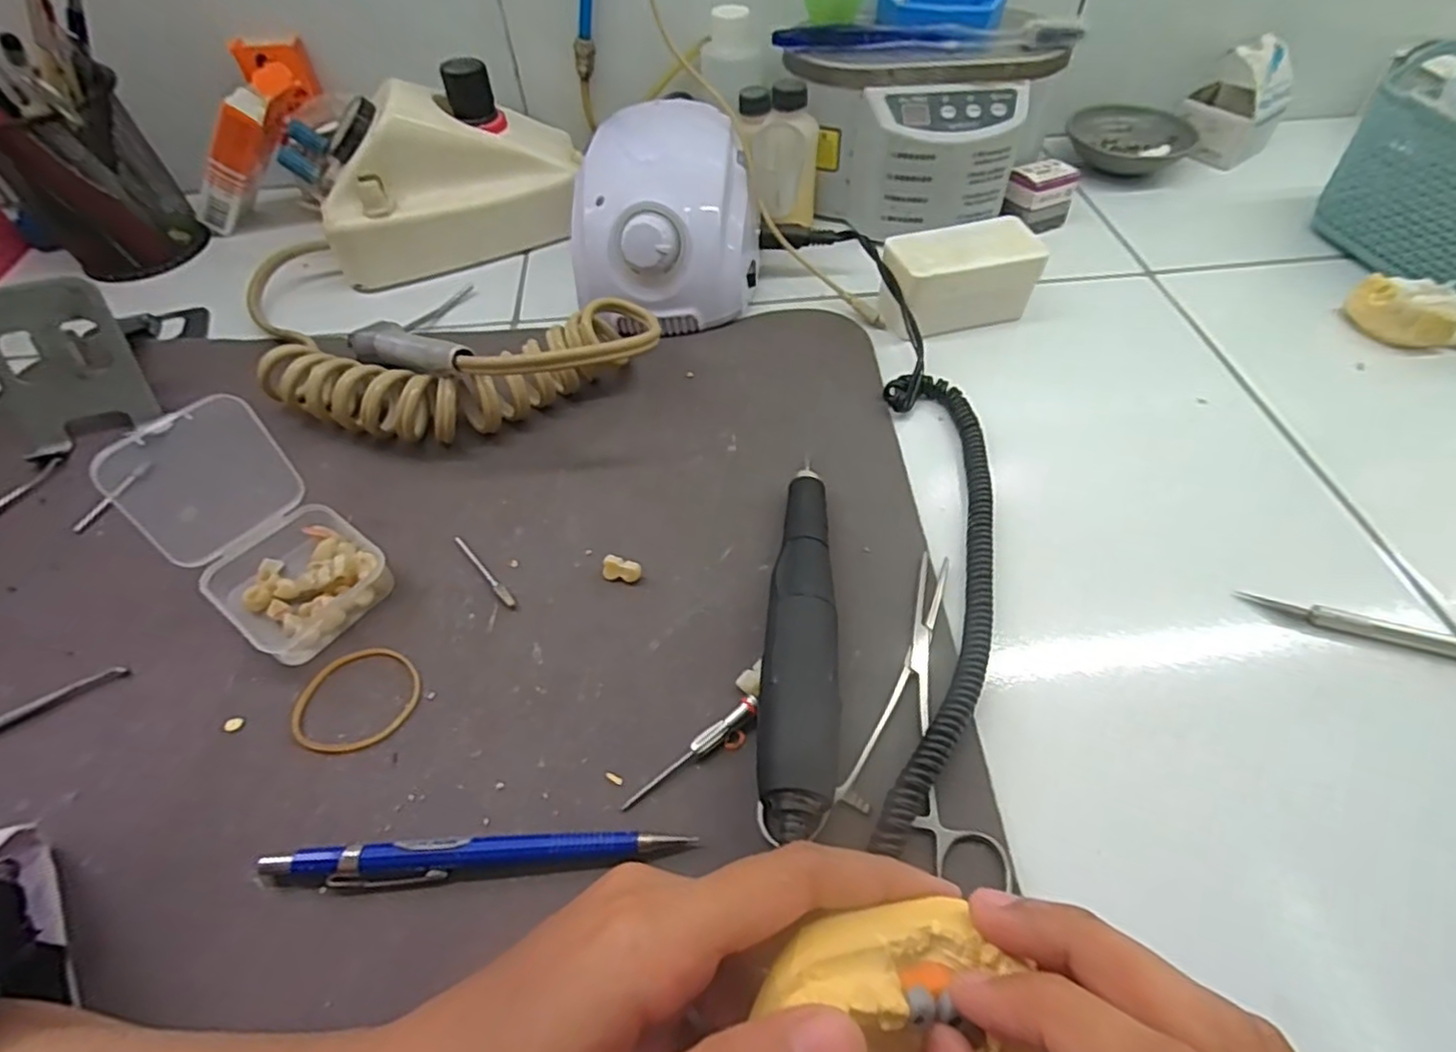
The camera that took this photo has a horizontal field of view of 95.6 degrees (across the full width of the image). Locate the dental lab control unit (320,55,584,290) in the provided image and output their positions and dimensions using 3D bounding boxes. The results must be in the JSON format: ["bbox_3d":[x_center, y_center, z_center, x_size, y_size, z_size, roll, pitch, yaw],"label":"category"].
[{"bbox_3d":[-0.177,-0.225,0.422,0.161,0.087,0.073,-19,54,-12],"label":"dental lab control unit"}]

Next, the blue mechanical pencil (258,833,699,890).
[{"bbox_3d":[-0.082,0.109,0.217,0.135,0.010,0.012,-3,53,0],"label":"blue mechanical pencil"}]

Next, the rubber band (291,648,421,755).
[{"bbox_3d":[-0.142,0.064,0.252,0.046,0.004,0.041,-8,53,-4],"label":"rubber band"}]

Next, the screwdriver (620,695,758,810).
[{"bbox_3d":[-0.013,0.081,0.237,0.058,0.007,0.006,-33,58,-21],"label":"screwdriver"}]

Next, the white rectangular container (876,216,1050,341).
[{"bbox_3d":[0.132,-0.143,0.378,0.084,0.040,0.048,-15,53,-9],"label":"white rectangular container"}]

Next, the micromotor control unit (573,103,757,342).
[{"bbox_3d":[-0.036,-0.180,0.390,0.106,0.076,0.134,1,53,3],"label":"micromotor control unit"}]

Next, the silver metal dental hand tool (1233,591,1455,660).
[{"bbox_3d":[0.282,0.046,0.256,0.136,0.009,0.012,15,55,14],"label":"silver metal dental hand tool"}]

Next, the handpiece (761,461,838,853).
[{"bbox_3d":[0.029,0.038,0.256,0.026,0.026,0.156,3,53,5],"label":"handpiece"}]

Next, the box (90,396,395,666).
[{"bbox_3d":[-0.185,0.001,0.257,0.073,0.073,0.055,34,61,25],"label":"box"}]

